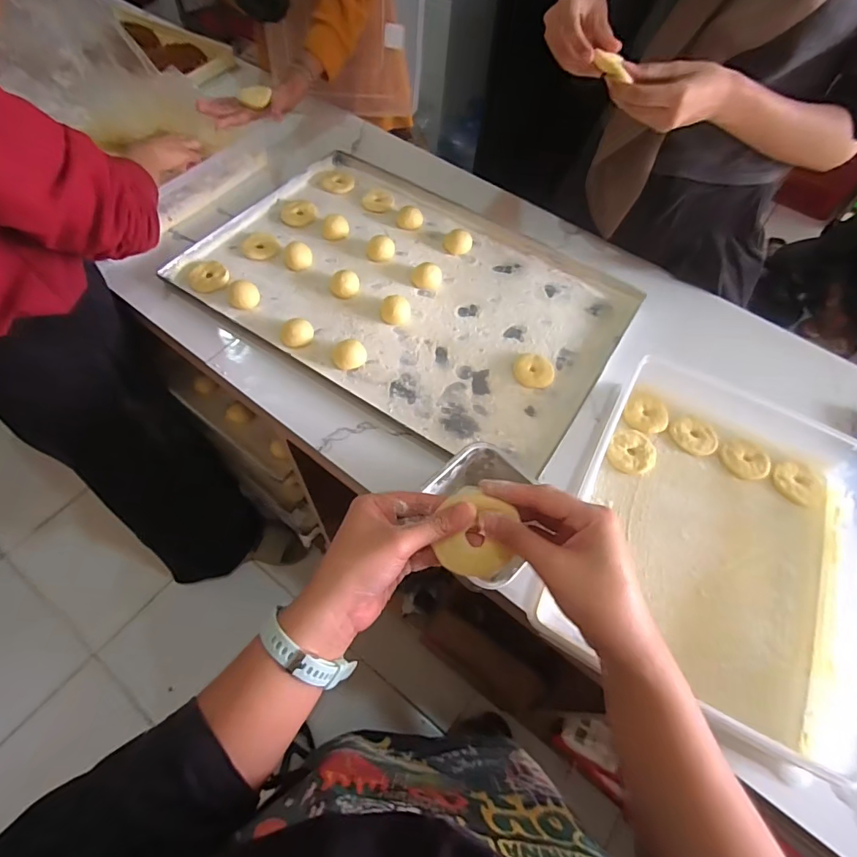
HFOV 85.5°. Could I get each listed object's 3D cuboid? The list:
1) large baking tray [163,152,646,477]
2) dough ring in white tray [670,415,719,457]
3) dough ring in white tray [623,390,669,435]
[{"bbox_3d":[-0.028,-0.213,0.694,0.599,0.028,0.401,29,62,13],"label":"large baking tray"},{"bbox_3d":[0.337,0.007,0.586,0.058,0.007,0.052,26,61,11],"label":"dough ring in white tray"},{"bbox_3d":[0.285,-0.021,0.607,0.054,0.016,0.066,27,61,12],"label":"dough ring in white tray"}]

